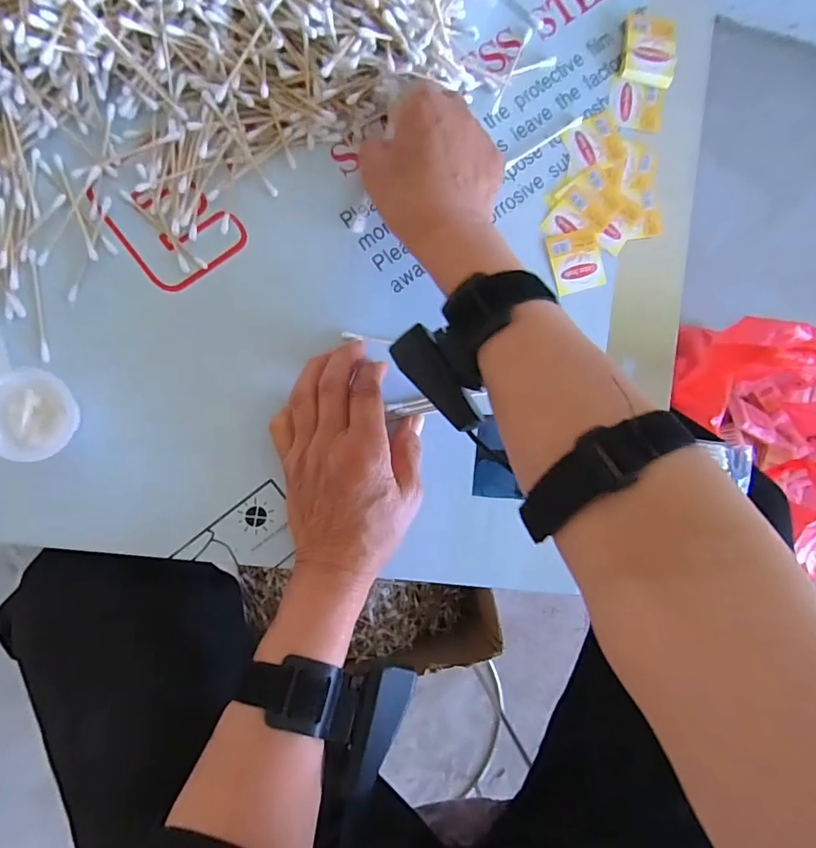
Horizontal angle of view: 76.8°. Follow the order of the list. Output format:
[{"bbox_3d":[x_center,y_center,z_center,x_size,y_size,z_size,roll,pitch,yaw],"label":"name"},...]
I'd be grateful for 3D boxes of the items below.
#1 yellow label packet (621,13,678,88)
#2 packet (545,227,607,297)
[{"bbox_3d":[0.181,-0.281,0.387,0.040,0.011,0.049,4,90,-9],"label":"yellow label packet"},{"bbox_3d":[0.126,-0.122,0.385,0.039,0.004,0.044,-17,94,-8],"label":"packet"}]

